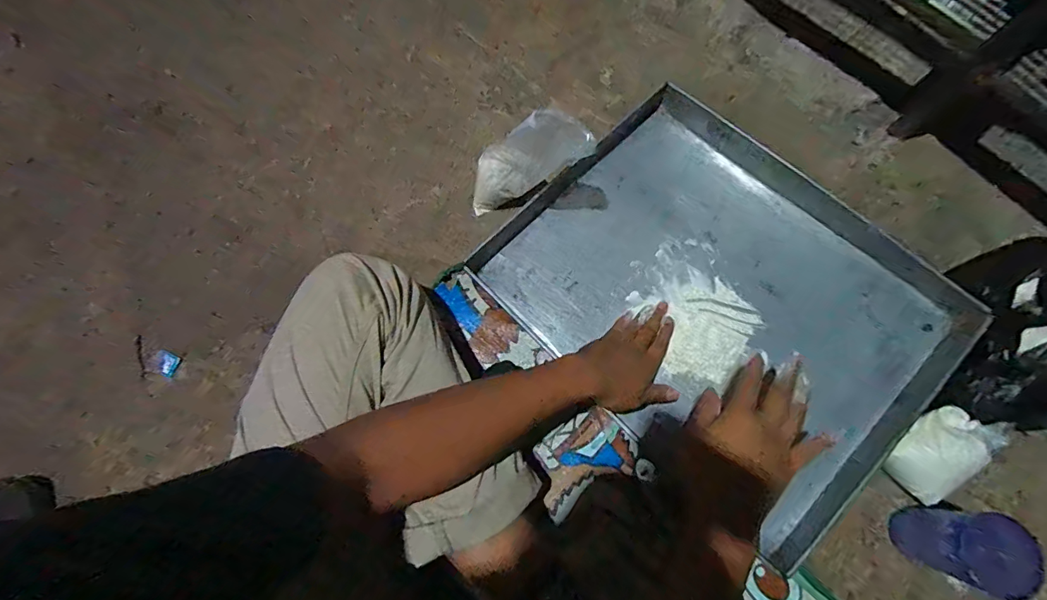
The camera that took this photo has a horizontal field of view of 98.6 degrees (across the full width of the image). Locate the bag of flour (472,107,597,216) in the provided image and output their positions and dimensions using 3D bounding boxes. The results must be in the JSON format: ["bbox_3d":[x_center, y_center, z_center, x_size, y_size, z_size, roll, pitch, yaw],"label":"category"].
[{"bbox_3d":[-0.002,-0.176,0.587,0.088,0.228,0.055,20,70,-29],"label":"bag of flour"}]

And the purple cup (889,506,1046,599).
[{"bbox_3d":[0.458,0.259,0.475,0.067,0.103,0.070,-1,74,2],"label":"purple cup"}]

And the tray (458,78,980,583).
[{"bbox_3d":[0.250,-0.011,0.589,0.519,0.059,0.411,43,78,13],"label":"tray"}]

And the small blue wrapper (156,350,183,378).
[{"bbox_3d":[-0.487,0.087,0.615,0.027,0.015,0.028,25,74,9],"label":"small blue wrapper"}]

